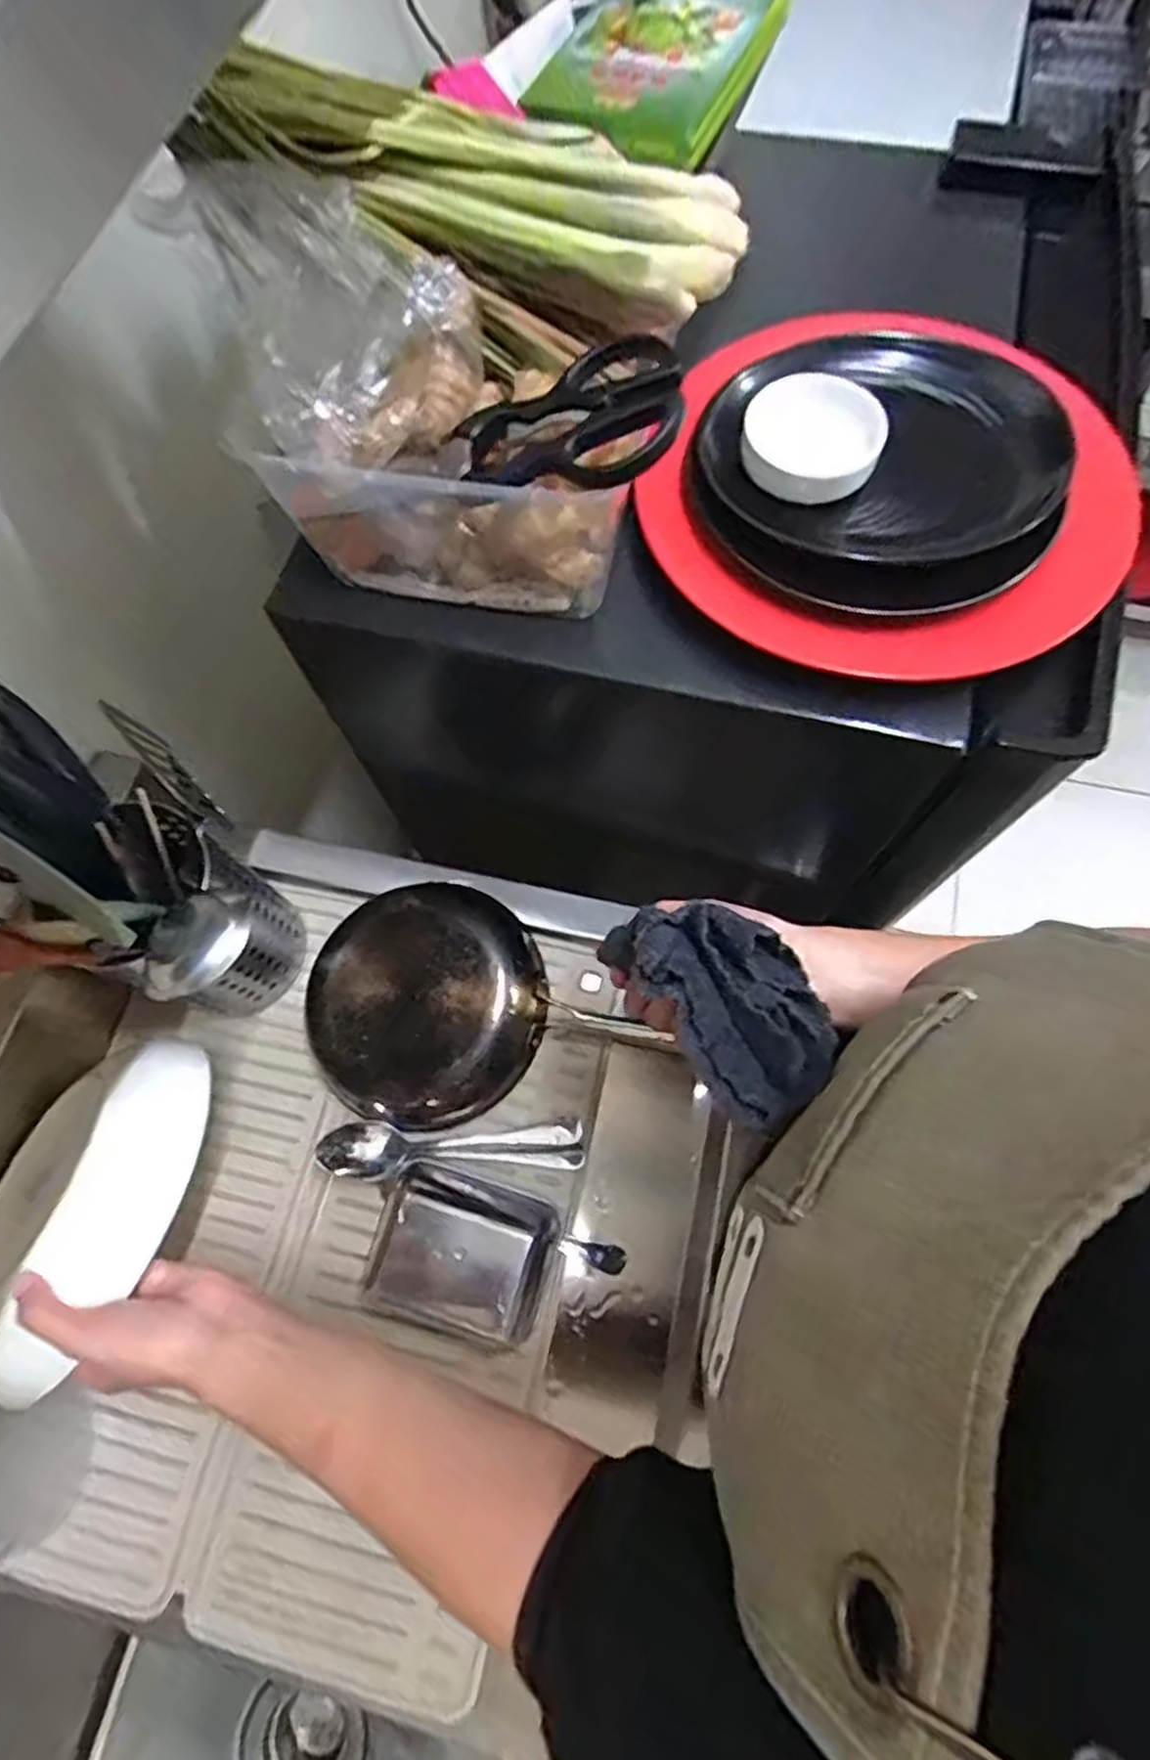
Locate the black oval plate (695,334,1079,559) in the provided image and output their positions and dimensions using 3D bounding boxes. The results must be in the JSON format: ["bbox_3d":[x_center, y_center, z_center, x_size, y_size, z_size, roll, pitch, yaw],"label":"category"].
[{"bbox_3d":[0.172,-0.242,0.411,0.176,0.036,0.171,28,73,12],"label":"black oval plate"}]

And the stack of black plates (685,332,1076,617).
[{"bbox_3d":[0.167,-0.234,0.409,0.185,0.034,0.191,23,72,10],"label":"stack of black plates"}]

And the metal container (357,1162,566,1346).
[{"bbox_3d":[-0.085,0.267,0.549,0.127,0.054,0.095,16,71,8],"label":"metal container"}]

